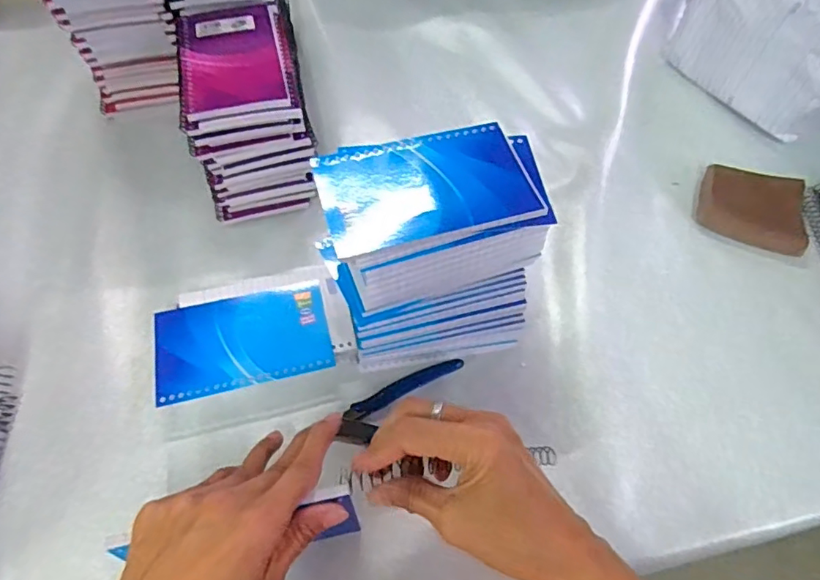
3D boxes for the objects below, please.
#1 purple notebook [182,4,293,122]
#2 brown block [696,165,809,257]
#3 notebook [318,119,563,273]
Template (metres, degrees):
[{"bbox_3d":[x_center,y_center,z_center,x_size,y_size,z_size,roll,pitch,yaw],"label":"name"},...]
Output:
[{"bbox_3d":[-0.148,-0.197,0.458,0.079,0.012,0.135,-11,59,-8],"label":"purple notebook"},{"bbox_3d":[0.320,-0.074,0.500,0.098,0.020,0.083,16,59,10],"label":"brown block"},{"bbox_3d":[0.016,-0.064,0.343,0.140,0.011,0.083,-14,64,-9],"label":"notebook"}]

